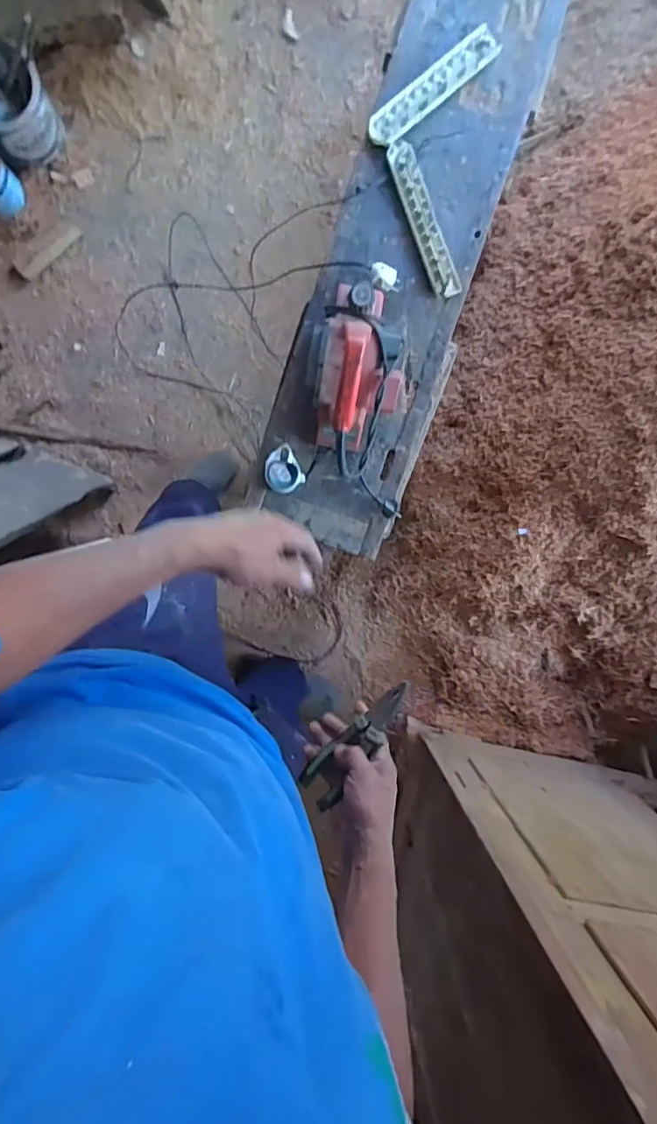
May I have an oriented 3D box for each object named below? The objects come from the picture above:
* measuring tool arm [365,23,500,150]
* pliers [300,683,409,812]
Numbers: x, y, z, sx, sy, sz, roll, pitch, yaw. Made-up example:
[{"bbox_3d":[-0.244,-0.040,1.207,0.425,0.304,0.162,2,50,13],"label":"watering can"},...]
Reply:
[{"bbox_3d":[0.180,-0.813,0.911,0.273,0.011,0.059,-43,95,-2],"label":"measuring tool arm"},{"bbox_3d":[0.035,0.209,0.621,0.036,0.034,0.168,42,88,-1],"label":"pliers"}]

